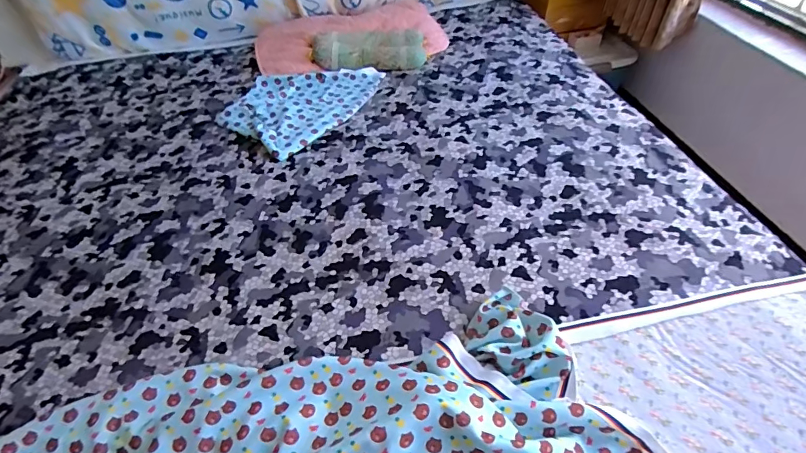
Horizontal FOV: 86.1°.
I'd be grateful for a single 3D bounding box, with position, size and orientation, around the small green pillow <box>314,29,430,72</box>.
[{"bbox_3d":[-0.114,-0.615,1.488,0.387,0.072,0.203,-3,46,2],"label":"small green pillow"}]

